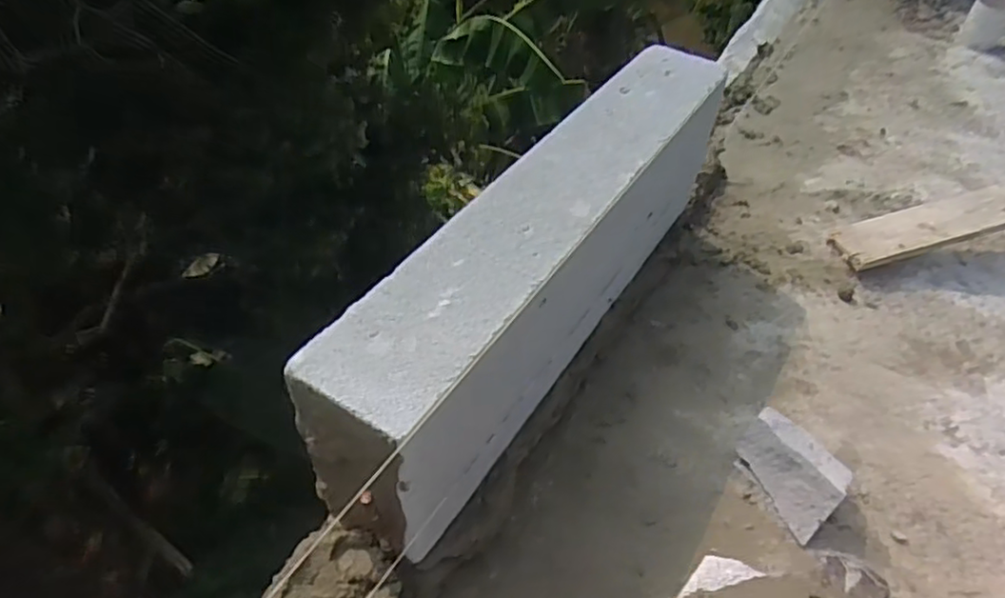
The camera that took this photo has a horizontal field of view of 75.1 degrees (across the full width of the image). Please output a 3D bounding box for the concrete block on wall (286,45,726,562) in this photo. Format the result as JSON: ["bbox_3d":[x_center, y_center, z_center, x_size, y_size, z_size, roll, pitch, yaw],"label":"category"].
[{"bbox_3d":[0.048,-0.043,0.640,0.112,0.179,0.592,26,50,20],"label":"concrete block on wall"}]

